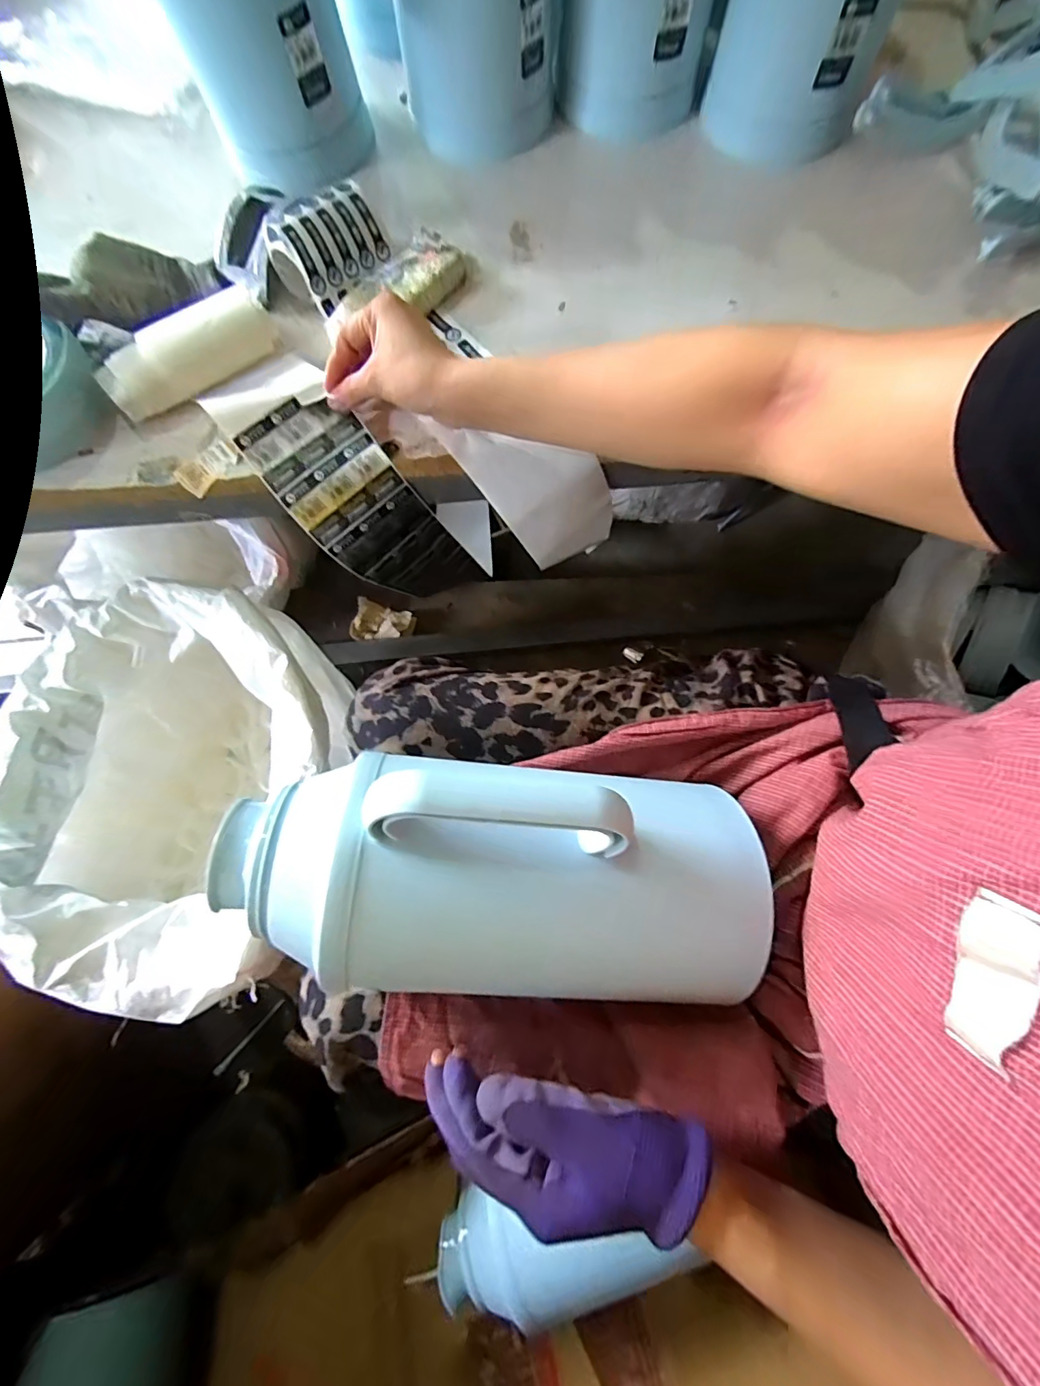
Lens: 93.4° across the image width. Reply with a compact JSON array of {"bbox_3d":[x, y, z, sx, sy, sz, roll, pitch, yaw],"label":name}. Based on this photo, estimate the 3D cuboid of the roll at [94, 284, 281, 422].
[{"bbox_3d":[-0.293,-0.301,0.438,0.154,0.039,0.047,-33,76,-9],"label":"roll"}]

